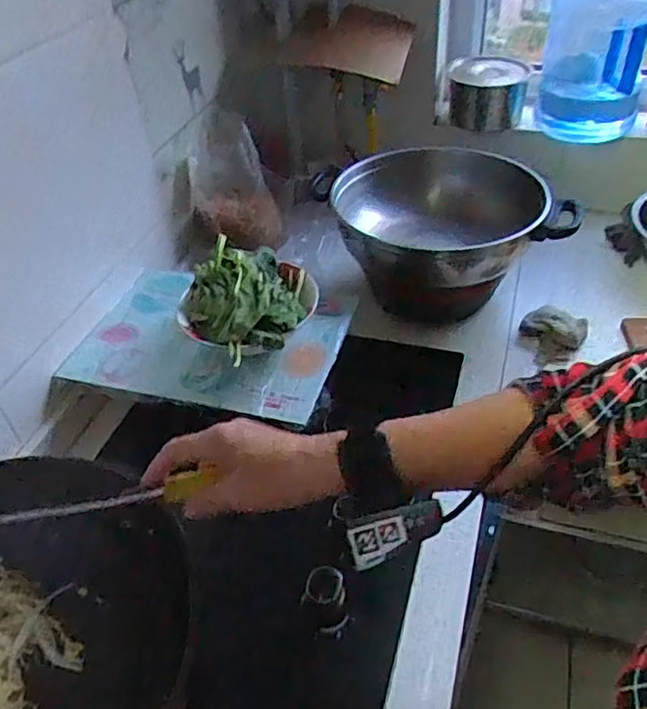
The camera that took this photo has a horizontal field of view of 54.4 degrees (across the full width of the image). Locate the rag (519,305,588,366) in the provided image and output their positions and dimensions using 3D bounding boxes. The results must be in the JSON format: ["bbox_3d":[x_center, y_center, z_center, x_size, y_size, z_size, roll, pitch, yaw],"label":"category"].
[{"bbox_3d":[0.341,-0.030,0.938,0.090,0.033,0.094,15,46,20],"label":"rag"}]

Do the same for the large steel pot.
[{"bbox_3d":[0.196,-0.194,0.998,0.311,0.160,0.292,-2,42,2],"label":"large steel pot"}]

